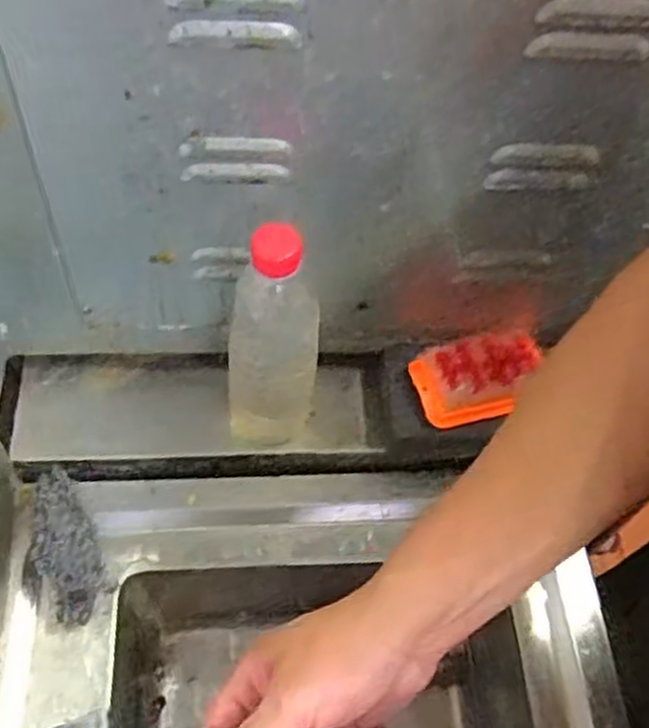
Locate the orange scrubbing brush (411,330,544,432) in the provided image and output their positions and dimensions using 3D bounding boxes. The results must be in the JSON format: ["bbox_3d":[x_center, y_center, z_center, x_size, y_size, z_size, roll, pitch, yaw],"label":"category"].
[{"bbox_3d":[0.127,0.011,0.640,0.099,0.038,0.061,-8,57,-9],"label":"orange scrubbing brush"}]

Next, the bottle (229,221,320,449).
[{"bbox_3d":[-0.038,-0.021,0.585,0.067,0.222,0.070,3,57,-1],"label":"bottle"}]

